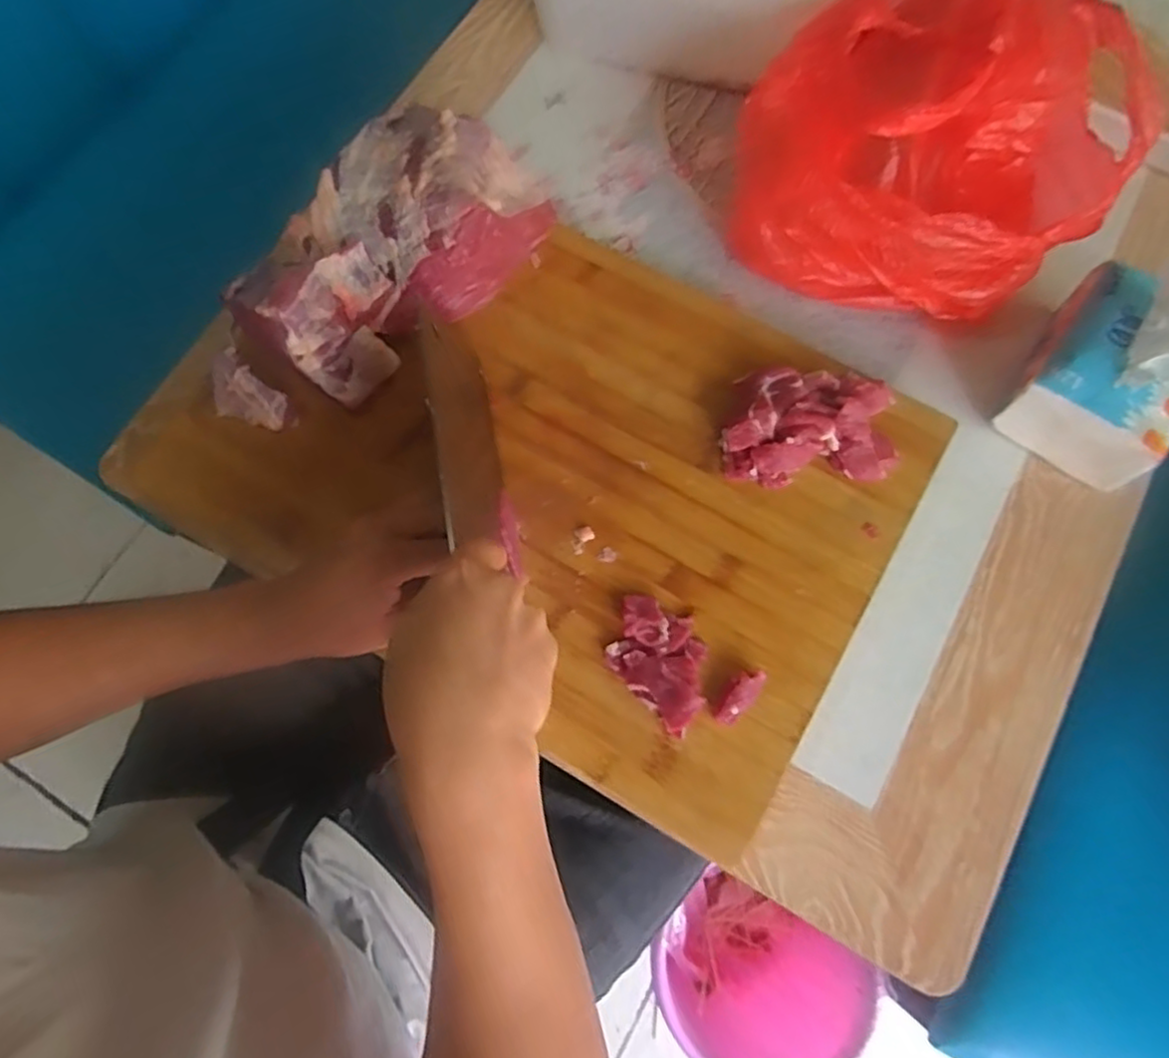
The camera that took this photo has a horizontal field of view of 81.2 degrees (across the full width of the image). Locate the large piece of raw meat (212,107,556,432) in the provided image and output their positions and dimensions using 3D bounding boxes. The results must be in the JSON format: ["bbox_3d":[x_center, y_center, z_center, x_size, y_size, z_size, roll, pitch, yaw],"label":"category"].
[{"bbox_3d":[-0.157,-0.184,0.483,0.131,0.077,0.271,39,79,11],"label":"large piece of raw meat"}]

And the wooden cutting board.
[{"bbox_3d":[-0.044,-0.056,0.483,0.511,0.029,0.335,29,78,9],"label":"wooden cutting board"}]

